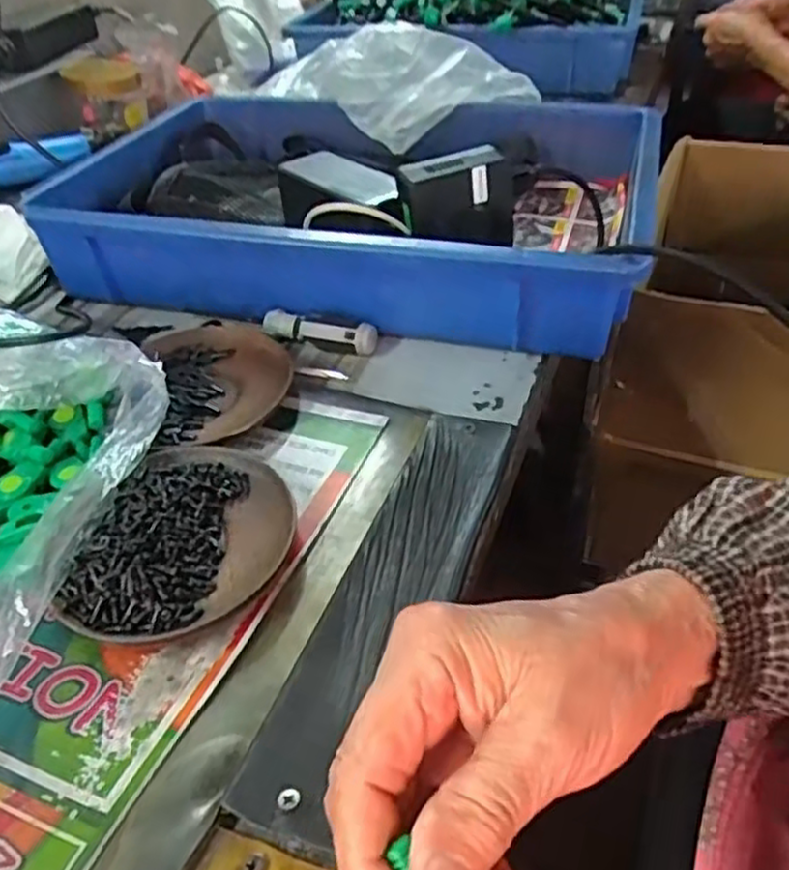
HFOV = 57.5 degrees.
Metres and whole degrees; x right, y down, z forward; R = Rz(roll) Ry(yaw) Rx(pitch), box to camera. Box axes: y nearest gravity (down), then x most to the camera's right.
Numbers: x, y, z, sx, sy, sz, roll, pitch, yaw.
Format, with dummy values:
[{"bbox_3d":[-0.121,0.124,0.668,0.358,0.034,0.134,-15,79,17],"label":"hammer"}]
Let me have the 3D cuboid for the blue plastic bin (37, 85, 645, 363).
[{"bbox_3d":[-0.034,-0.190,0.571,0.421,0.080,0.301,8,43,15],"label":"blue plastic bin"}]

